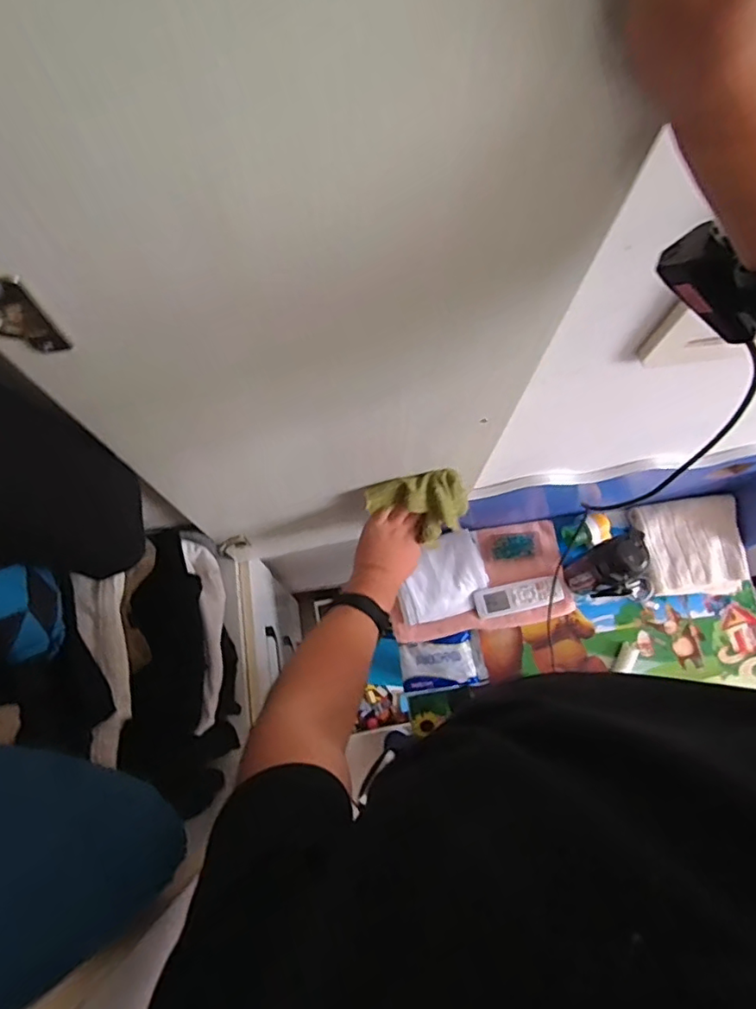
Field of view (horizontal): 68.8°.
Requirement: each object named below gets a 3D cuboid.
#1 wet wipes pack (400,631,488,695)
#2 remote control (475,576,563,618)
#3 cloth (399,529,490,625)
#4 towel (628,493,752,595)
[{"bbox_3d":[0.117,0.282,0.989,0.146,0.022,0.089,-6,72,-3],"label":"wet wipes pack"},{"bbox_3d":[0.251,0.164,0.988,0.153,0.023,0.050,-13,74,2],"label":"remote control"},{"bbox_3d":[0.115,0.129,0.986,0.159,0.021,0.139,-14,86,-9],"label":"cloth"},{"bbox_3d":[0.581,0.077,1.016,0.180,0.028,0.174,-9,83,5],"label":"towel"}]

